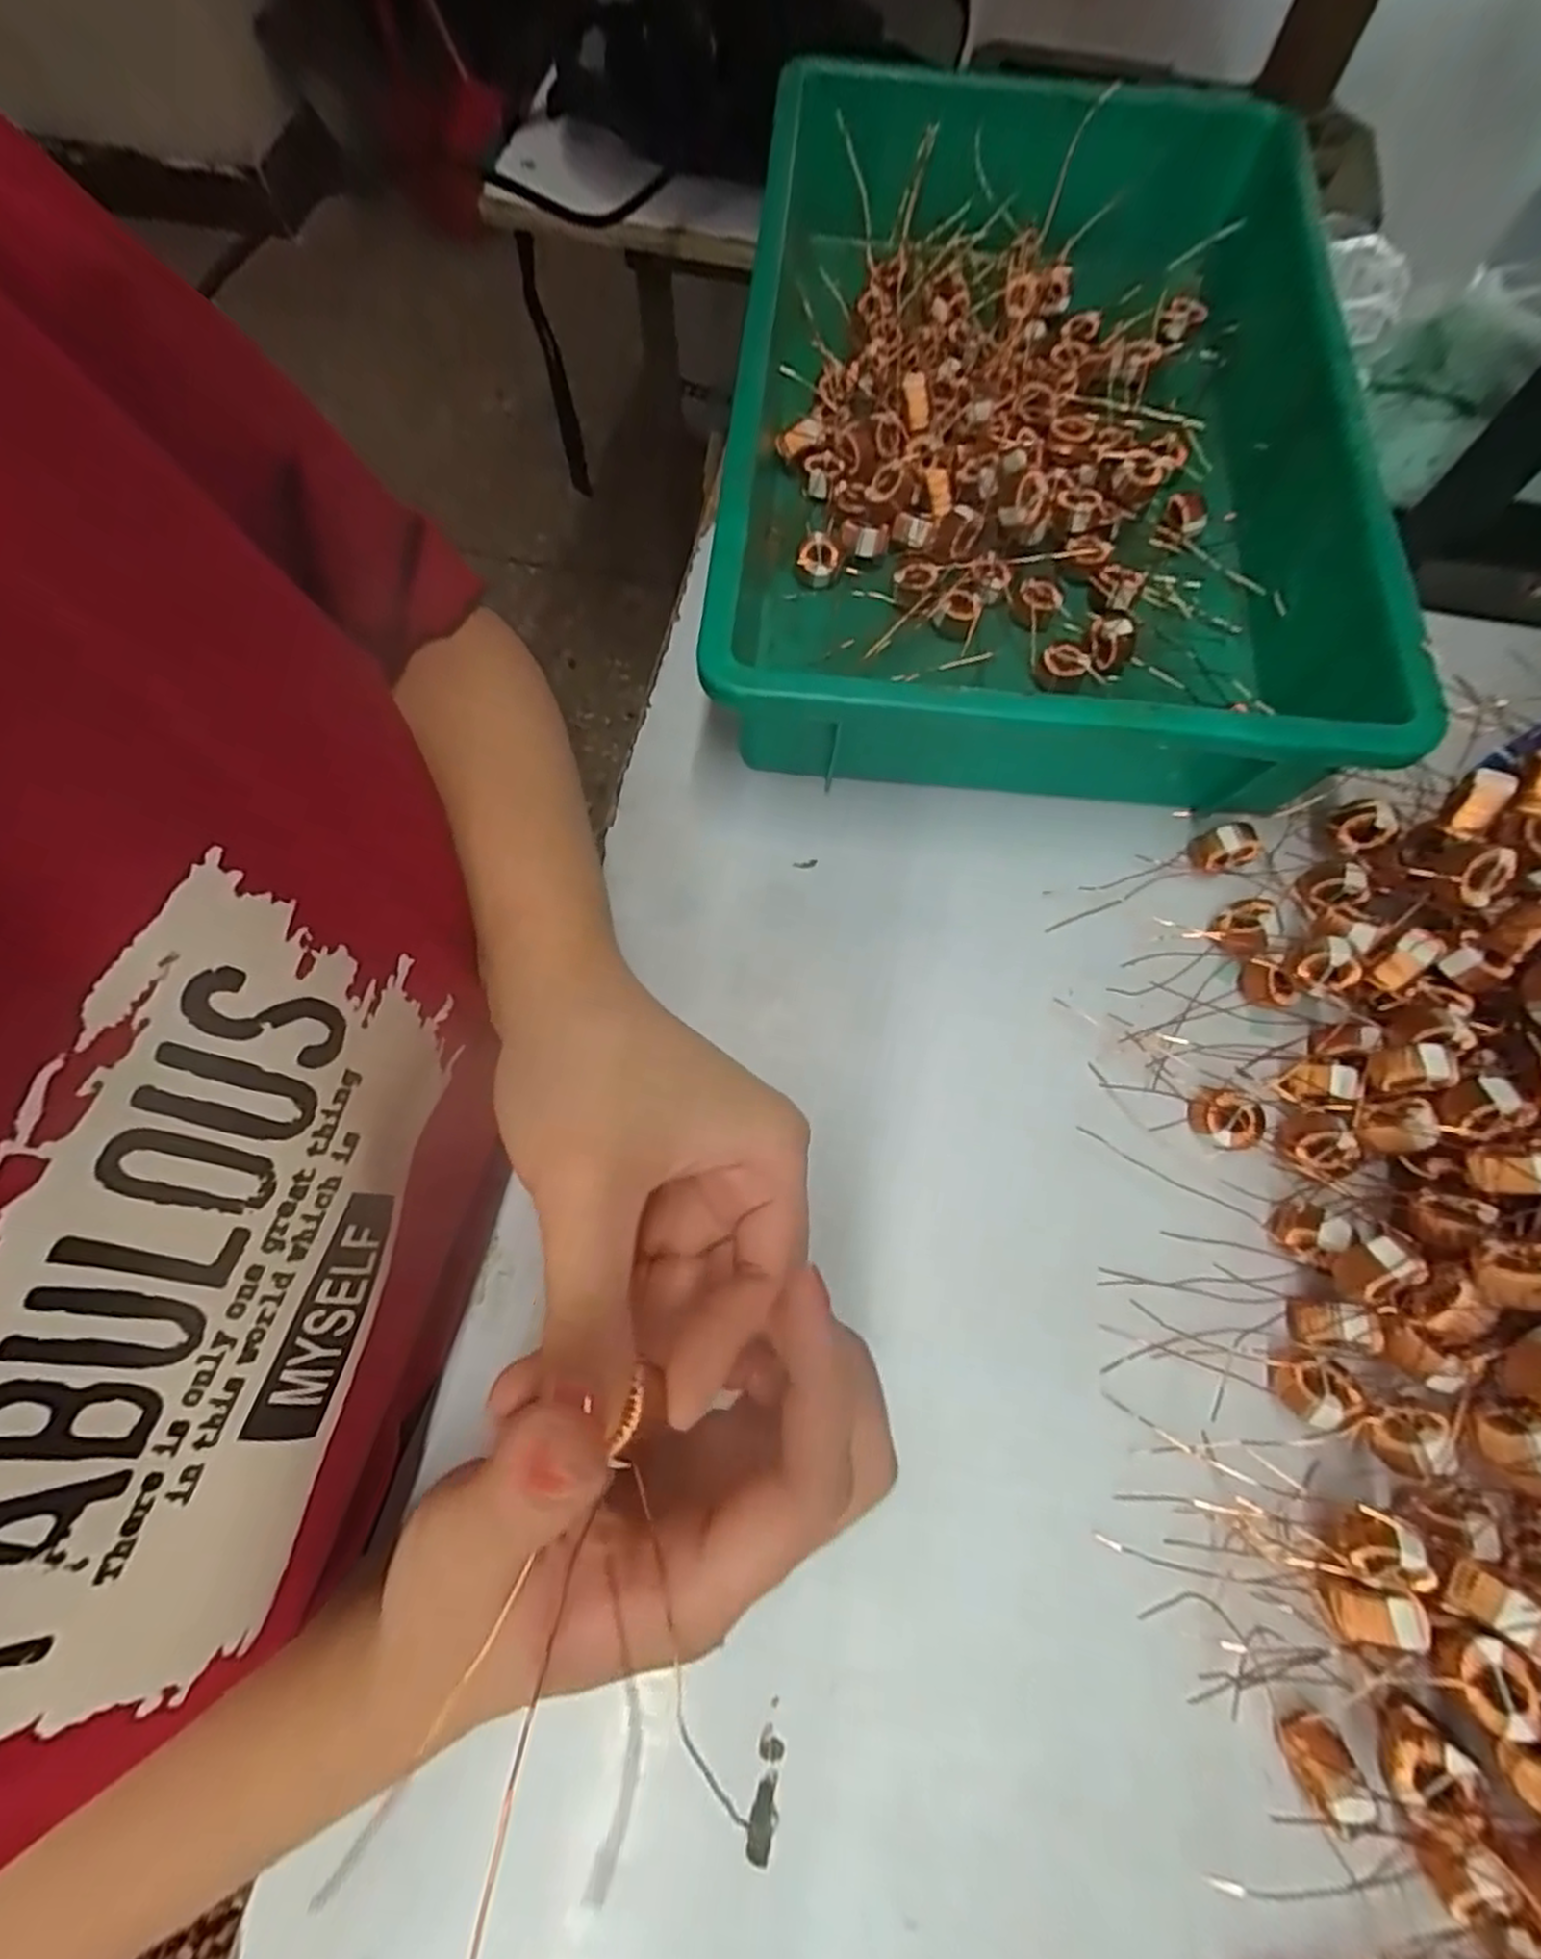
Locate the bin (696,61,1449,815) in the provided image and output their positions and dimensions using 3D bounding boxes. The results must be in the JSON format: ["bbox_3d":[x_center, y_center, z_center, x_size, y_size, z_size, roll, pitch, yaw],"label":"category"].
[{"bbox_3d":[0.129,-0.296,0.383,0.280,0.077,0.444,4,72,1],"label":"bin"}]

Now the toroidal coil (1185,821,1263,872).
[{"bbox_3d":[0.206,-0.061,0.335,0.026,0.016,0.017,-9,72,-3],"label":"toroidal coil"}]

